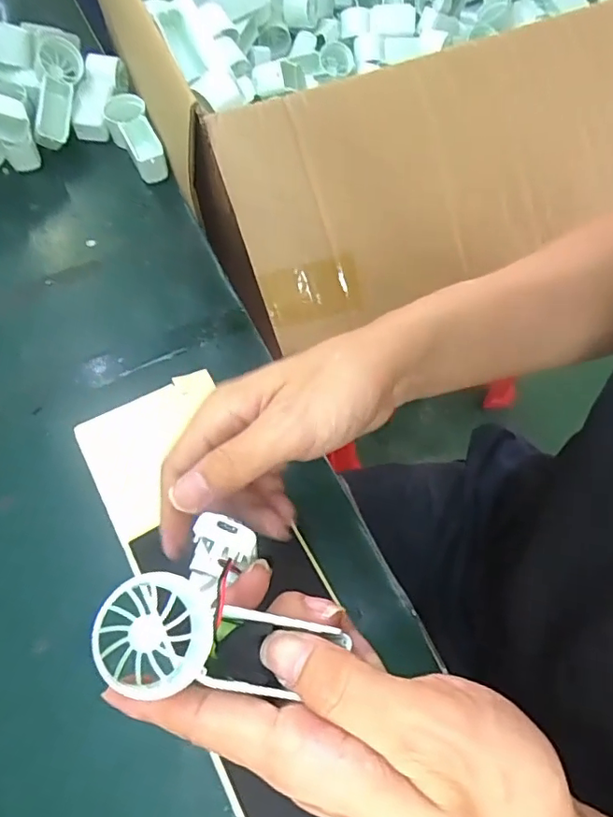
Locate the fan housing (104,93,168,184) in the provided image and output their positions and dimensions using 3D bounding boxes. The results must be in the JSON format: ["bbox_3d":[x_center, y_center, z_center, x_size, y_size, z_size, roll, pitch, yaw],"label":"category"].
[{"bbox_3d":[-0.164,-0.258,0.532,0.039,0.032,0.105,-20,65,-10],"label":"fan housing"}]

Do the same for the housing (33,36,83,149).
[{"bbox_3d":[-0.245,-0.307,0.538,0.044,0.024,0.106,3,85,1],"label":"housing"}]

